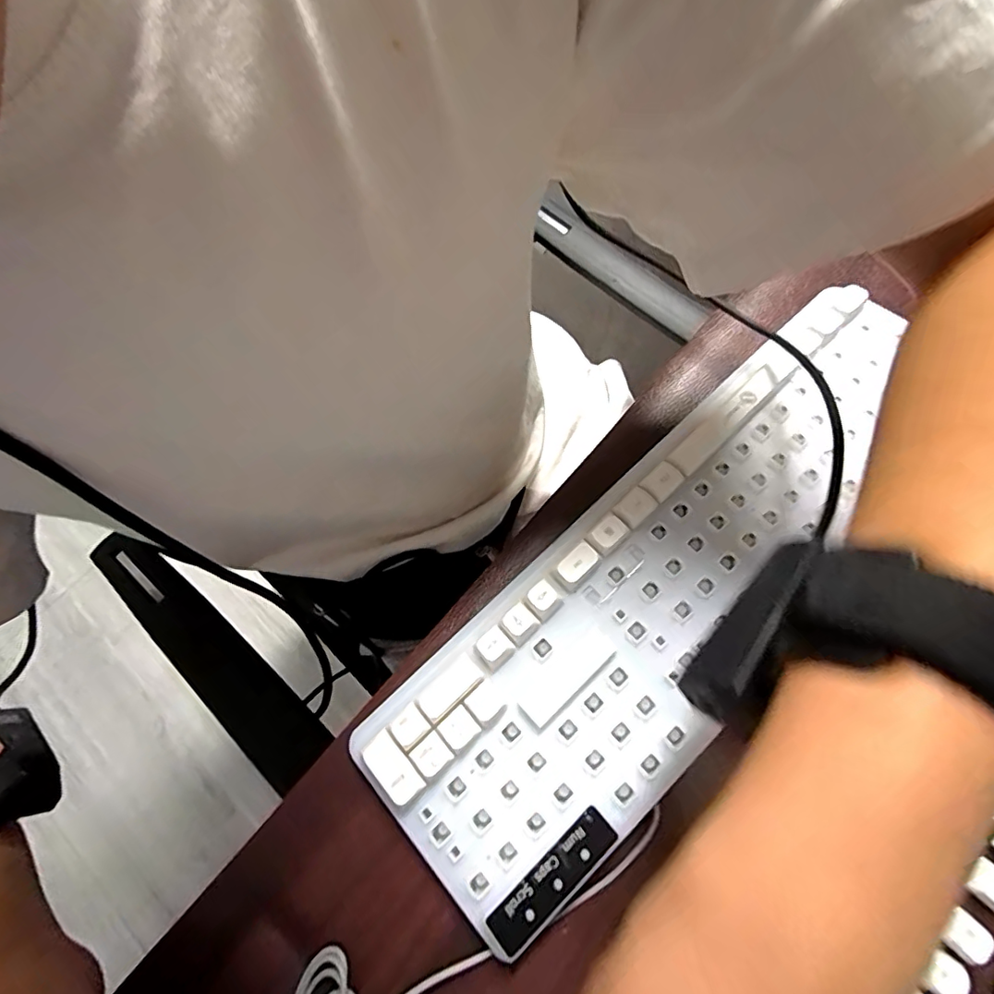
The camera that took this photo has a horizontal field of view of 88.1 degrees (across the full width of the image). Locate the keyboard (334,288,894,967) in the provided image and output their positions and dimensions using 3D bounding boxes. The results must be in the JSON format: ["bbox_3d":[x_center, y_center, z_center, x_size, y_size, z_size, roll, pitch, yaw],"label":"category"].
[{"bbox_3d":[0.112,0.036,0.294,0.410,0.019,0.127,-42,77,-12],"label":"keyboard"}]

